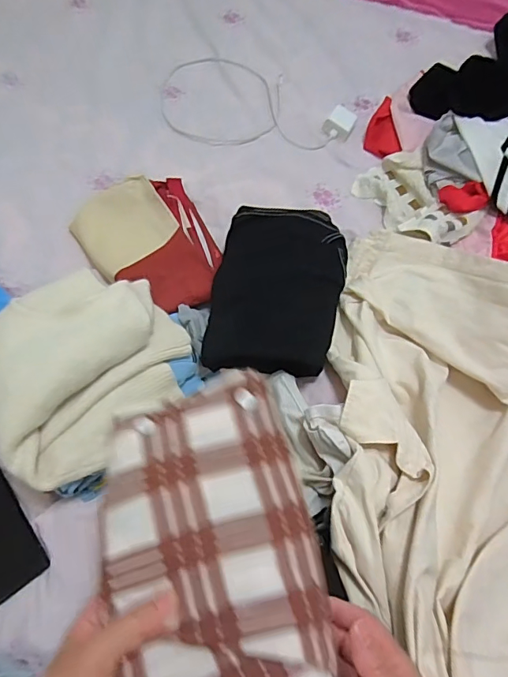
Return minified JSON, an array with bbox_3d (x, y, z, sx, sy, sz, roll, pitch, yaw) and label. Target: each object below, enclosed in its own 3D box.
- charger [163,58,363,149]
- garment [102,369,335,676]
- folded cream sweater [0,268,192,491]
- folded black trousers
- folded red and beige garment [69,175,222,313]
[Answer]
[{"bbox_3d":[-0.019,-0.439,0.894,0.387,0.031,0.236,31,66,14],"label":"charger"},{"bbox_3d":[-0.027,0.147,0.312,0.141,0.032,0.246,-15,64,-9],"label":"garment"},{"bbox_3d":[-0.207,0.030,0.555,0.218,0.078,0.246,39,68,16],"label":"folded cream sweater"},{"bbox_3d":[0.037,-0.076,0.663,0.177,0.057,0.279,9,62,3],"label":"folded black trousers"},{"bbox_3d":[-0.145,-0.142,0.713,0.191,0.052,0.243,-30,67,-16],"label":"folded red and beige garment"}]

